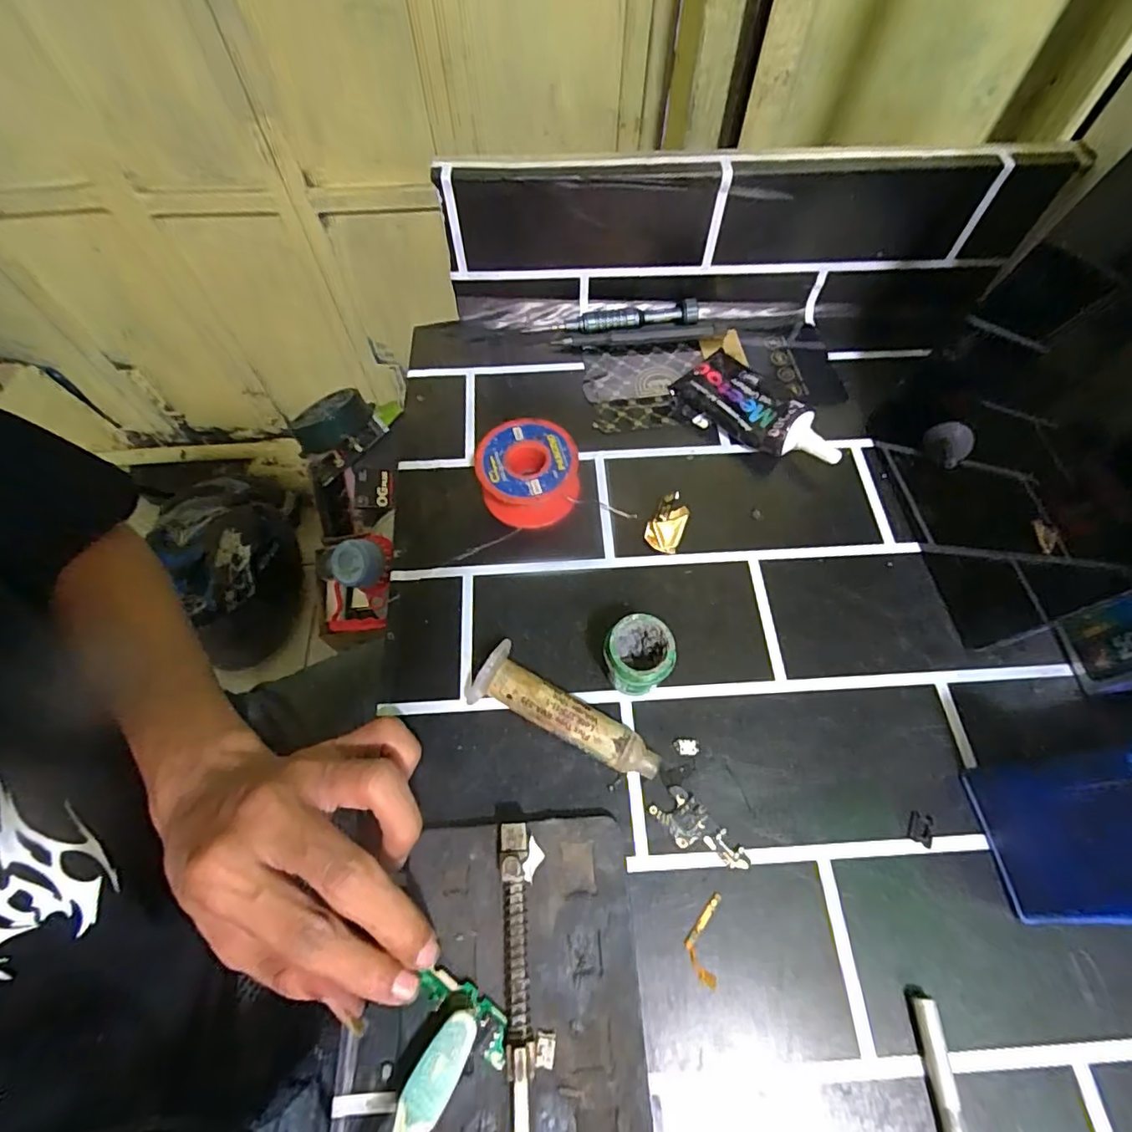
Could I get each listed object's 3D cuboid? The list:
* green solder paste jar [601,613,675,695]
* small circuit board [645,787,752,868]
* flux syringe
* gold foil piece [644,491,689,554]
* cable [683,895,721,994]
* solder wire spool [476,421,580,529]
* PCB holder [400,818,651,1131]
[{"bbox_3d":[0.032,0.043,0.255,0.029,0.036,0.029,0,64,0],"label":"green solder paste jar"},{"bbox_3d":[0.056,0.114,0.238,0.019,0.004,0.041,-38,69,-17],"label":"small circuit board"},{"bbox_3d":[-0.001,0.070,0.250,0.086,0.023,0.027,32,68,15],"label":"flux syringe"},{"bbox_3d":[0.056,-0.023,0.303,0.019,0.010,0.032,24,66,11],"label":"gold foil piece"},{"bbox_3d":[0.054,0.147,0.221,0.013,0.004,0.032,9,64,5],"label":"cable"},{"bbox_3d":[-0.020,-0.050,0.304,0.052,0.029,0.050,0,64,0],"label":"solder wire spool"},{"bbox_3d":[-0.016,0.162,0.204,0.085,0.022,0.124,-3,64,-2],"label":"PCB holder"}]

